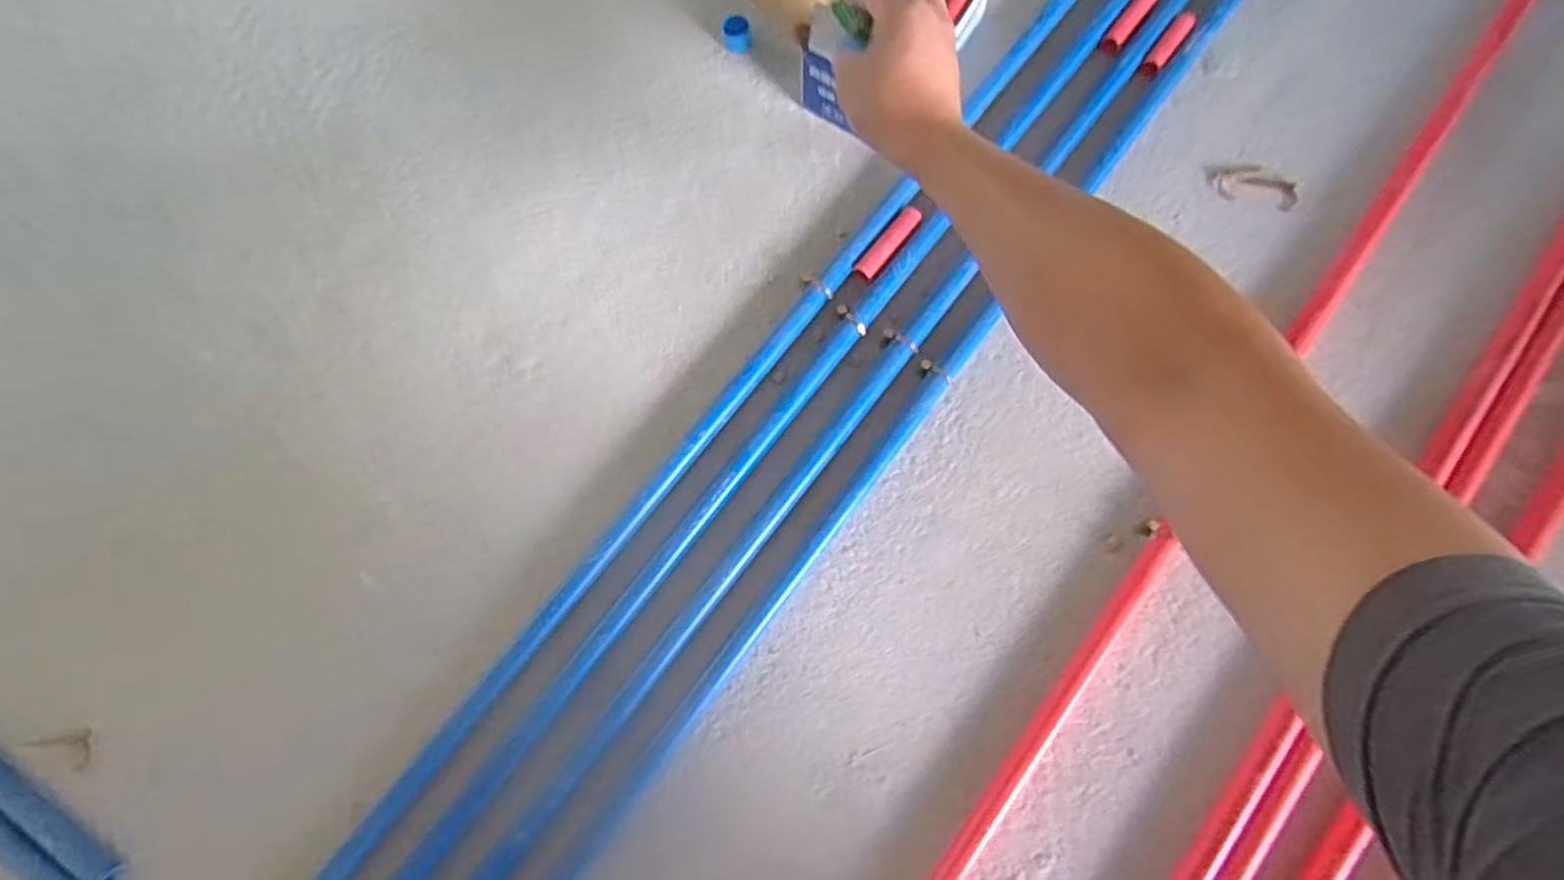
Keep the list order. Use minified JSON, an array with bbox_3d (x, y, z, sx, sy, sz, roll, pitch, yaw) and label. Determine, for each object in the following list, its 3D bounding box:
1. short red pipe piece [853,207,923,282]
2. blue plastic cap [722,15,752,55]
[{"bbox_3d":[0.093,-0.174,0.622,0.018,0.010,0.078,40,80,11],"label":"short red pipe piece"},{"bbox_3d":[-0.043,-0.397,0.692,0.028,0.023,0.022,-16,75,-2],"label":"blue plastic cap"}]

